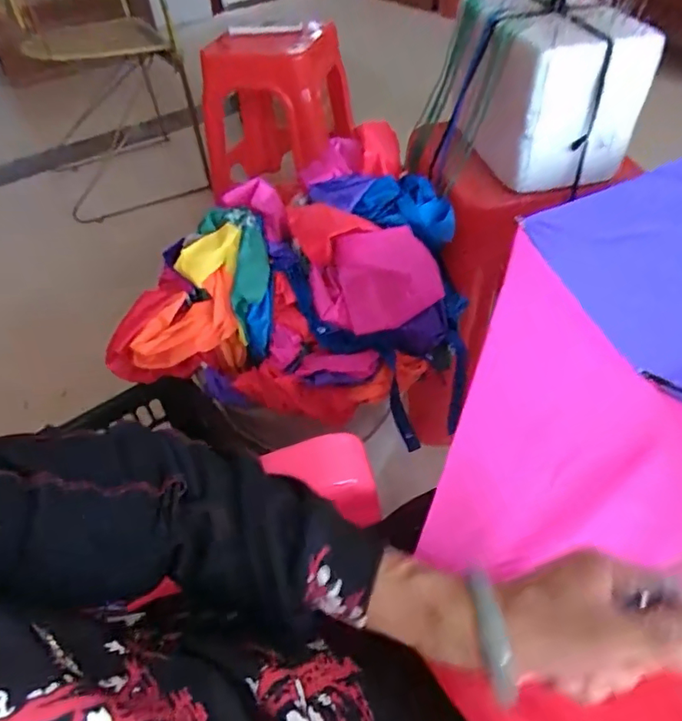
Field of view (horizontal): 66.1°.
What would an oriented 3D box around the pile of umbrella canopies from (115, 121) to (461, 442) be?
[{"bbox_3d":[-0.077,-0.125,0.767,0.473,0.250,0.360,8,47,12],"label":"pile of umbrella canopies"}]

